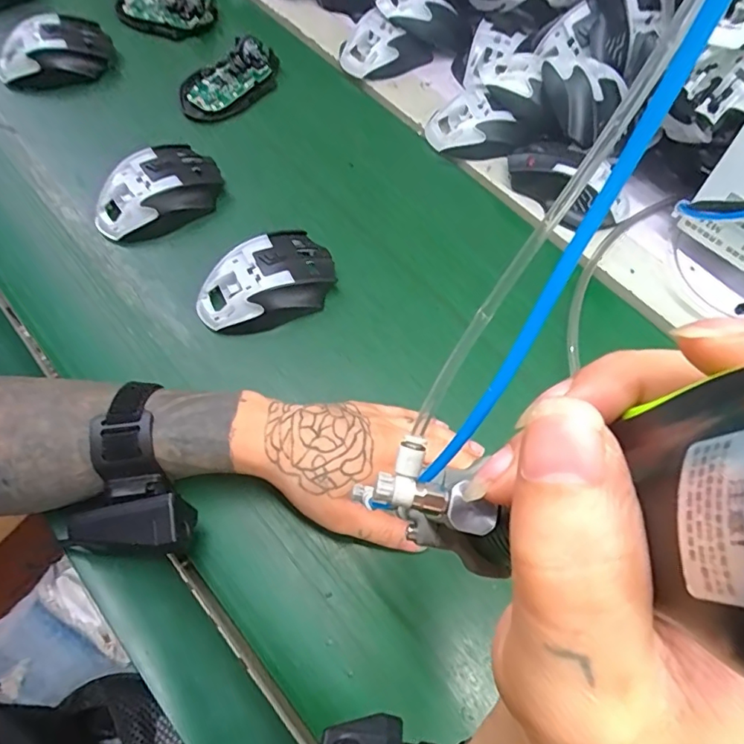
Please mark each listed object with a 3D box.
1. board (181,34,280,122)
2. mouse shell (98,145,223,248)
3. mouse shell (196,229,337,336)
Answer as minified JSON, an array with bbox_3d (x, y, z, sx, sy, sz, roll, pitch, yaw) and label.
[{"bbox_3d":[-0.153,-0.312,0.559,0.073,0.027,0.125,32,70,14],"label":"board"},{"bbox_3d":[-0.193,-0.163,0.471,0.118,0.034,0.069,-41,73,-19],"label":"mouse shell"},{"bbox_3d":[-0.088,-0.074,0.432,0.114,0.037,0.069,-24,68,-13],"label":"mouse shell"}]

